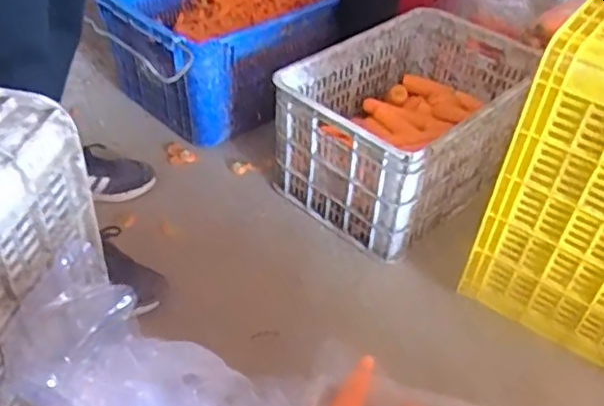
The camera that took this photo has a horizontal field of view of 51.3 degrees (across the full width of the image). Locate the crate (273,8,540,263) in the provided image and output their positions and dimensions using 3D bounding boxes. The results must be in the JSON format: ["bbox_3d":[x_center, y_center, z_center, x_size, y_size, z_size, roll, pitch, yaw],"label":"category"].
[{"bbox_3d":[0.245,-0.185,1.370,0.360,0.266,0.573,31,48,27],"label":"crate"}]

